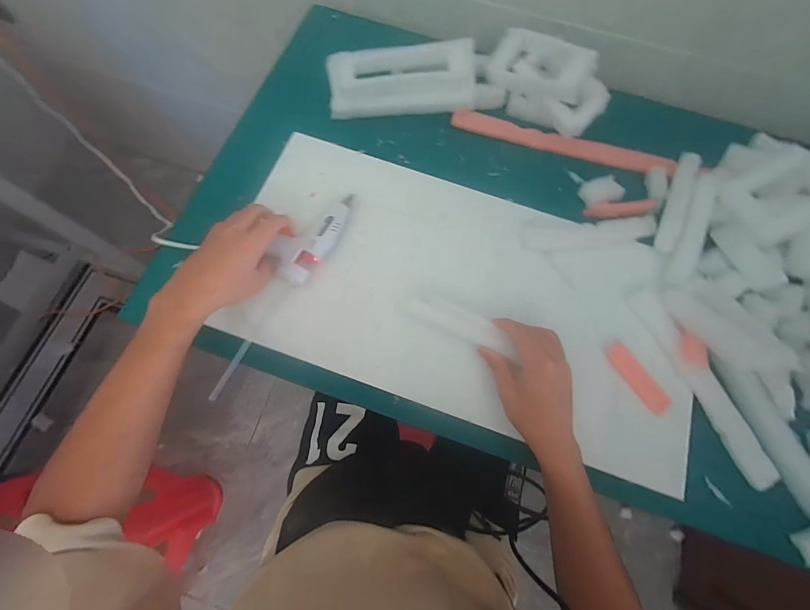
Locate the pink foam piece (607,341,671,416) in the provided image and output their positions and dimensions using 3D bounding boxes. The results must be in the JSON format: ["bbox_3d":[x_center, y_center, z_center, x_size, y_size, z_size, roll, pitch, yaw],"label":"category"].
[{"bbox_3d":[0.274,0.085,0.410,0.029,0.006,0.089,-35,79,-7],"label":"pink foam piece"}]

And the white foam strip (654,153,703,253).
[{"bbox_3d":[0.363,-0.140,0.462,0.022,0.015,0.153,25,73,5],"label":"white foam strip"}]

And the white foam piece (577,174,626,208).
[{"bbox_3d":[0.278,-0.161,0.491,0.058,0.012,0.042,-16,74,-7],"label":"white foam piece"}]

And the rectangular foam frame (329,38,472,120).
[{"bbox_3d":[-0.004,-0.326,0.500,0.210,0.070,0.064,-2,73,-3],"label":"rectangular foam frame"}]

